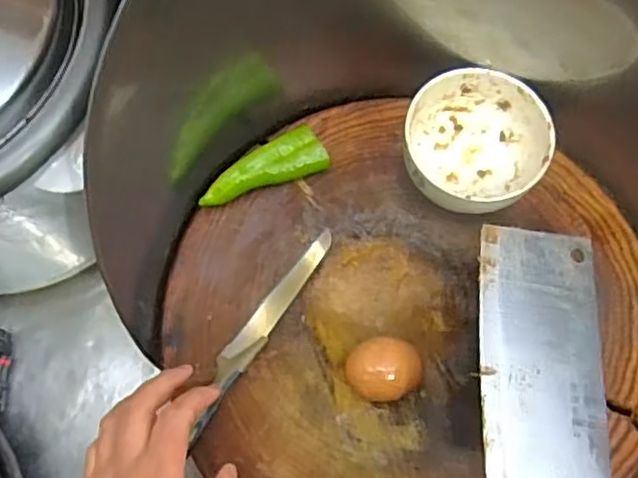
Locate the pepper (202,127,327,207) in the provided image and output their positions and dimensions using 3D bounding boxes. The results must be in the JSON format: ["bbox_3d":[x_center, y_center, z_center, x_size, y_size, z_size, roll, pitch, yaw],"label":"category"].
[{"bbox_3d":[-0.045,-0.057,0.520,0.101,0.024,0.042,-22,75,-7],"label":"pepper"}]

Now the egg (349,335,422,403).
[{"bbox_3d":[0.046,0.092,0.465,0.050,0.037,0.041,6,73,1],"label":"egg"}]

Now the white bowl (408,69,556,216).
[{"bbox_3d":[0.116,-0.072,0.512,0.105,0.053,0.099,0,73,-1],"label":"white bowl"}]

